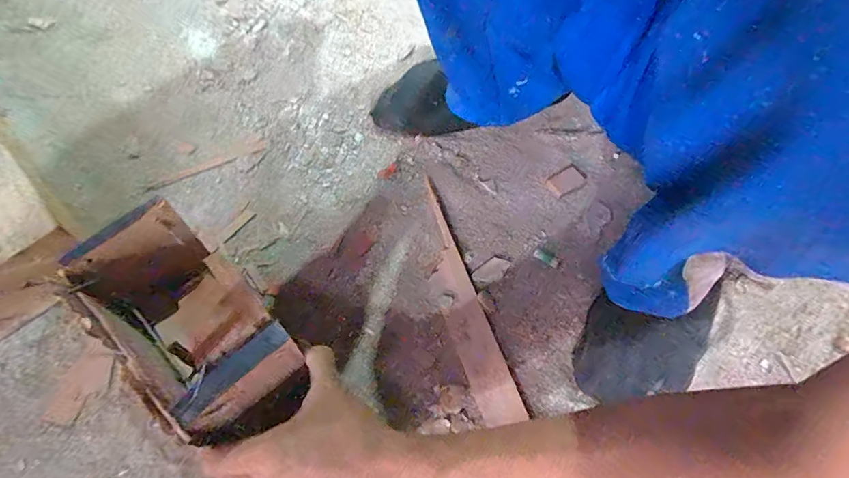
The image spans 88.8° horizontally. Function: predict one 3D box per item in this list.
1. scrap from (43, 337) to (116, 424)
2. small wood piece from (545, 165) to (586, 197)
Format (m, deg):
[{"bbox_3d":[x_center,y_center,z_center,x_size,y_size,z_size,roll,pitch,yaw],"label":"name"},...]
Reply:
[{"bbox_3d":[-0.287,0.119,0.363,0.034,0.004,0.066,15,65,5],"label":"scrap"},{"bbox_3d":[0.153,-0.064,0.467,0.040,0.004,0.024,-33,70,-16],"label":"small wood piece"}]

